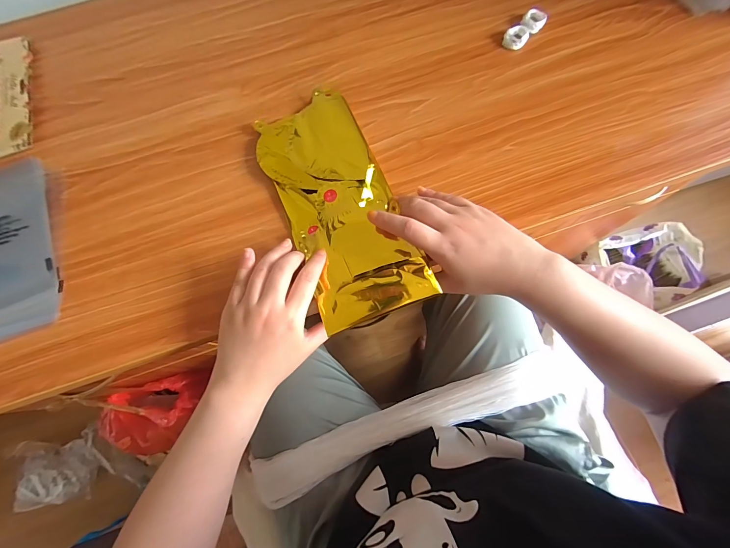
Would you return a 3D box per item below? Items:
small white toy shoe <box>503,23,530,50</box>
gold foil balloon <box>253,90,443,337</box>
[{"bbox_3d":[0.198,-0.310,0.427,0.028,0.011,0.036,23,76,8],"label":"small white toy shoe"},{"bbox_3d":[-0.032,-0.082,0.366,0.118,0.019,0.273,-23,72,-2],"label":"gold foil balloon"}]

